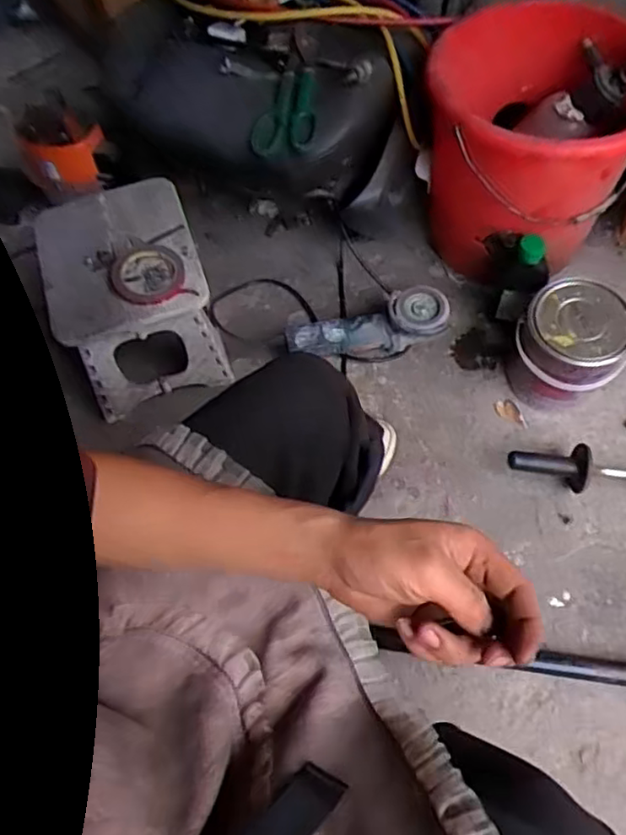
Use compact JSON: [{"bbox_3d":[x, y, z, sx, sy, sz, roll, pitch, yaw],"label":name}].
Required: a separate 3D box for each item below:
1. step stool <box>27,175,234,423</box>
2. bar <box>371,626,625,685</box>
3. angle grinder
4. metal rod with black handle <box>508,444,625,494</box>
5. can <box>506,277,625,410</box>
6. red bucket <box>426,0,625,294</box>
[{"bbox_3d":[-0.305,-0.206,1.086,0.234,0.220,0.285,-18,63,-10],"label":"step stool"},{"bbox_3d":[0.332,0.341,0.894,0.499,0.027,0.037,8,61,4],"label":"bar"},{"bbox_3d":[0.114,-0.163,1.156,0.239,0.104,0.097,-1,61,-1],"label":"angle grinder"},{"bbox_3d":[0.507,0.088,1.022,0.395,0.059,0.073,4,61,2],"label":"metal rod with black handle"},{"bbox_3d":[0.415,-0.104,1.065,0.159,0.175,0.170,0,61,0],"label":"can"},{"bbox_3d":[0.371,-0.463,1.147,0.354,0.361,0.382,0,61,0],"label":"red bucket"}]

